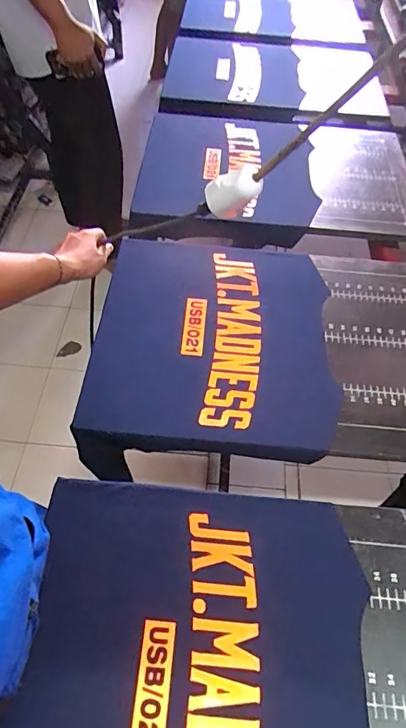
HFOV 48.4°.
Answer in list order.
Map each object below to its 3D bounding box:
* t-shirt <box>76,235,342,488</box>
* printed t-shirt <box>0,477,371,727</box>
[{"bbox_3d":[0.013,-0.042,0.735,0.368,0.058,0.436,4,55,-1],"label":"t-shirt"},{"bbox_3d":[-0.012,0.326,0.459,0.361,0.018,0.397,6,56,-1],"label":"printed t-shirt"}]

